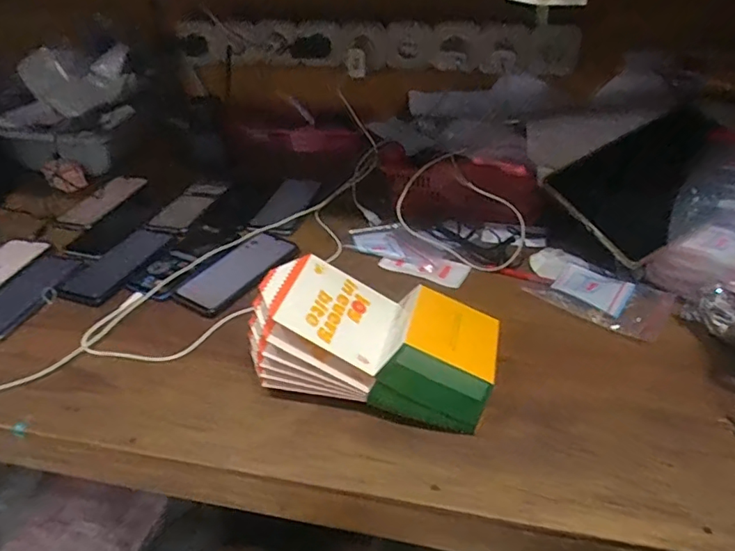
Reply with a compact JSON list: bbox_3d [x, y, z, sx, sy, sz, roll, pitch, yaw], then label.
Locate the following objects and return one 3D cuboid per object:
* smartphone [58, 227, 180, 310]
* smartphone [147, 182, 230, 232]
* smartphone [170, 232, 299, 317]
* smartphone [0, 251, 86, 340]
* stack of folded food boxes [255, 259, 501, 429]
[{"bbox_3d":[-0.344,-0.021,0.732,0.080,0.008,0.164,15,39,22],"label":"smartphone"},{"bbox_3d":[-0.285,-0.113,0.841,0.076,0.009,0.146,9,38,15],"label":"smartphone"},{"bbox_3d":[-0.169,-0.007,0.697,0.089,0.010,0.165,21,42,28],"label":"smartphone"},{"bbox_3d":[-0.449,0.023,0.685,0.078,0.006,0.167,8,37,14],"label":"smartphone"},{"bbox_3d":[0.005,0.063,0.519,0.233,0.104,0.110,7,37,12],"label":"stack of folded food boxes"}]

